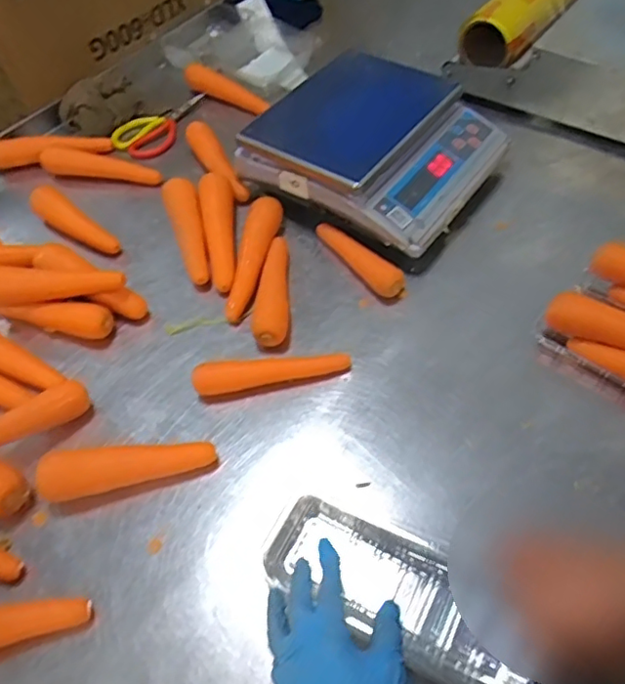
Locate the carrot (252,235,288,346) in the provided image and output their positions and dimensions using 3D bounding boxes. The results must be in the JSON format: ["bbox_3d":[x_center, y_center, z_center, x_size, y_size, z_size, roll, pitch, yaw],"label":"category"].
[{"bbox_3d":[-0.052,-0.072,0.738,0.038,0.032,0.182,-2,55,4],"label":"carrot"}]

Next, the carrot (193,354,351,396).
[{"bbox_3d":[-0.047,0.038,0.663,0.179,0.030,0.033,-6,55,1],"label":"carrot"}]

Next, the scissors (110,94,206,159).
[{"bbox_3d":[-0.248,-0.378,0.982,0.087,0.023,0.195,36,65,26],"label":"scissors"}]

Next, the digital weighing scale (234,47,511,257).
[{"bbox_3d":[0.103,-0.285,0.826,0.288,0.107,0.295,30,63,23],"label":"digital weighing scale"}]

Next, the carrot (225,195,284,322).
[{"bbox_3d":[-0.080,-0.120,0.767,0.045,0.035,0.196,8,56,10],"label":"carrot"}]

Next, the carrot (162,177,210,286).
[{"bbox_3d":[-0.170,-0.156,0.792,0.050,0.043,0.181,-18,56,-8],"label":"carrot"}]

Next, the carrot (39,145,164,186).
[{"bbox_3d":[-0.330,-0.279,0.896,0.196,0.035,0.039,7,56,10],"label":"carrot"}]

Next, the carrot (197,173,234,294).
[{"bbox_3d":[-0.129,-0.158,0.794,0.048,0.041,0.191,-11,55,-3],"label":"carrot"}]

